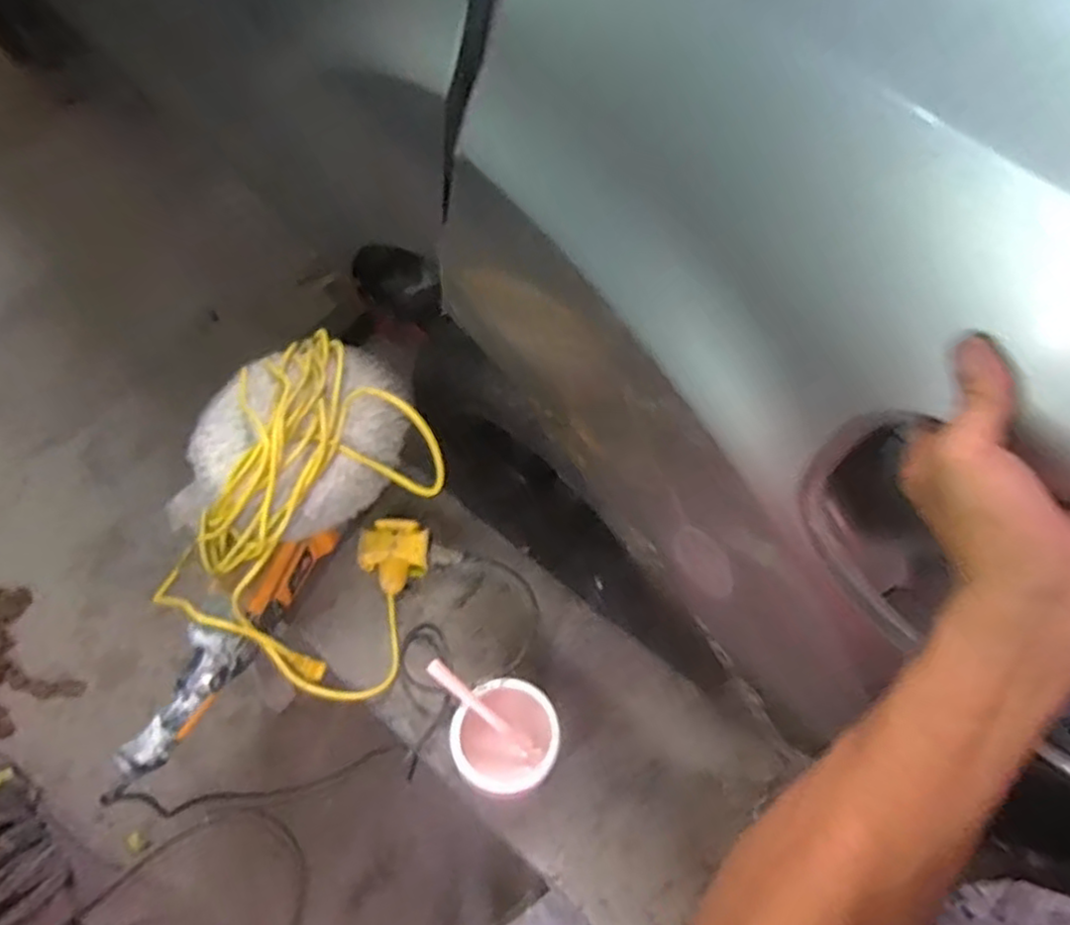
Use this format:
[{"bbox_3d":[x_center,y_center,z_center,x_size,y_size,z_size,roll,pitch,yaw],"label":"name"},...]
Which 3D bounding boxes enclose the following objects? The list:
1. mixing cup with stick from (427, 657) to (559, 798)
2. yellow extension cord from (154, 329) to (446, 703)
[{"bbox_3d":[-0.032,0.269,0.708,0.104,0.137,0.113,0,64,0],"label":"mixing cup with stick"},{"bbox_3d":[-0.243,0.051,0.786,0.268,0.190,0.337,22,67,11],"label":"yellow extension cord"}]

